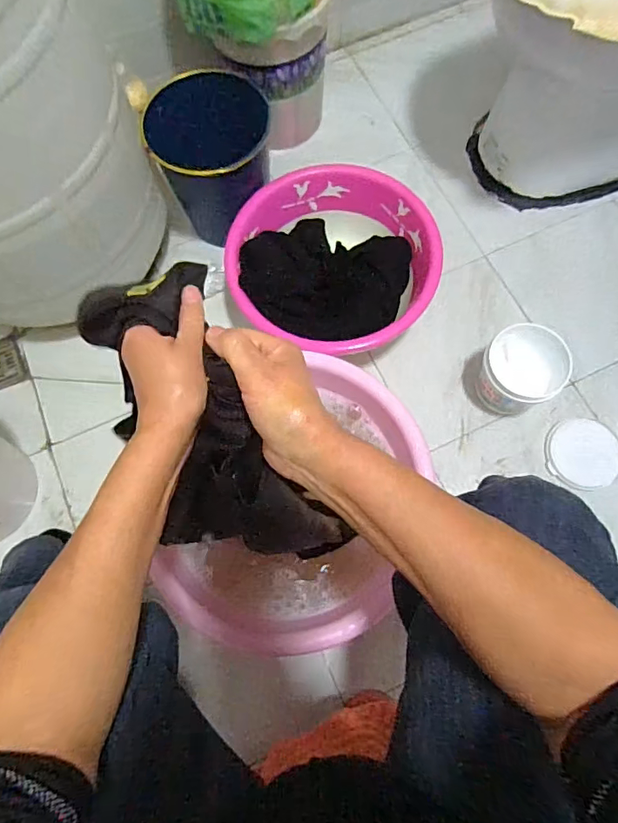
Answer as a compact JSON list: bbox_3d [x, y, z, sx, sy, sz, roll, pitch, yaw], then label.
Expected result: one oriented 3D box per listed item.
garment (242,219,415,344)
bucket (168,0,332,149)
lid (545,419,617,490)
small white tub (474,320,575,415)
[{"bbox_3d":[0.025,-0.246,0.878,0.292,0.048,0.245,24,75,9],"label":"garment"},{"bbox_3d":[-0.107,-0.699,0.885,0.232,0.359,0.252,0,73,1],"label":"bucket"},{"bbox_3d":[0.475,0.072,0.842,0.128,0.012,0.121,0,73,1],"label":"lid"},{"bbox_3d":[0.350,-0.066,0.816,0.128,0.108,0.127,0,73,1],"label":"small white tub"}]

